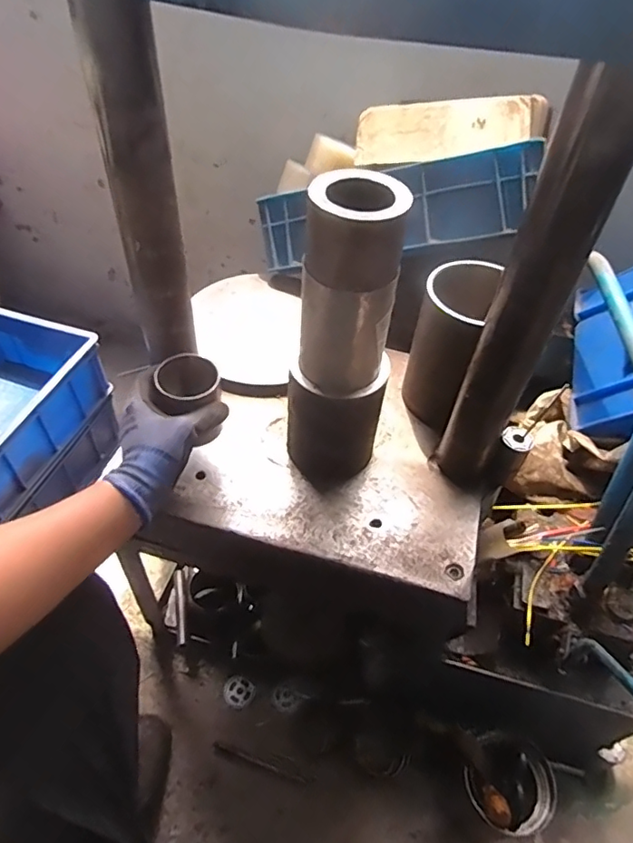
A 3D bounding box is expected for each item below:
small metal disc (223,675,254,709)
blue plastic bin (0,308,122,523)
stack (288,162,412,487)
[{"bbox_3d":[-0.131,0.457,0.920,0.051,0.007,0.048,2,48,-3],"label":"small metal disc"},{"bbox_3d":[-0.621,-0.017,1.037,0.289,0.184,0.412,18,49,11],"label":"blue plastic bin"},{"bbox_3d":[0.030,-0.073,0.582,0.103,0.348,0.107,12,49,6],"label":"stack"}]

